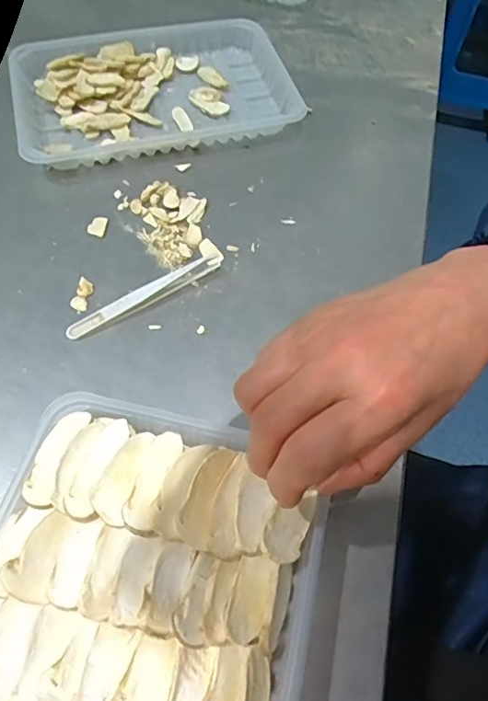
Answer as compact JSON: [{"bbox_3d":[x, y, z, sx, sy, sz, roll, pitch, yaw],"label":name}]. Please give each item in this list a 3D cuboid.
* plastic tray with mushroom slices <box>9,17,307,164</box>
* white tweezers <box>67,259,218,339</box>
[{"bbox_3d":[-0.080,-0.233,0.466,0.231,0.023,0.155,-13,61,-9],"label":"plastic tray with mushroom slices"},{"bbox_3d":[-0.066,-0.038,0.357,0.113,0.011,0.012,-29,65,-17],"label":"white tweezers"}]

